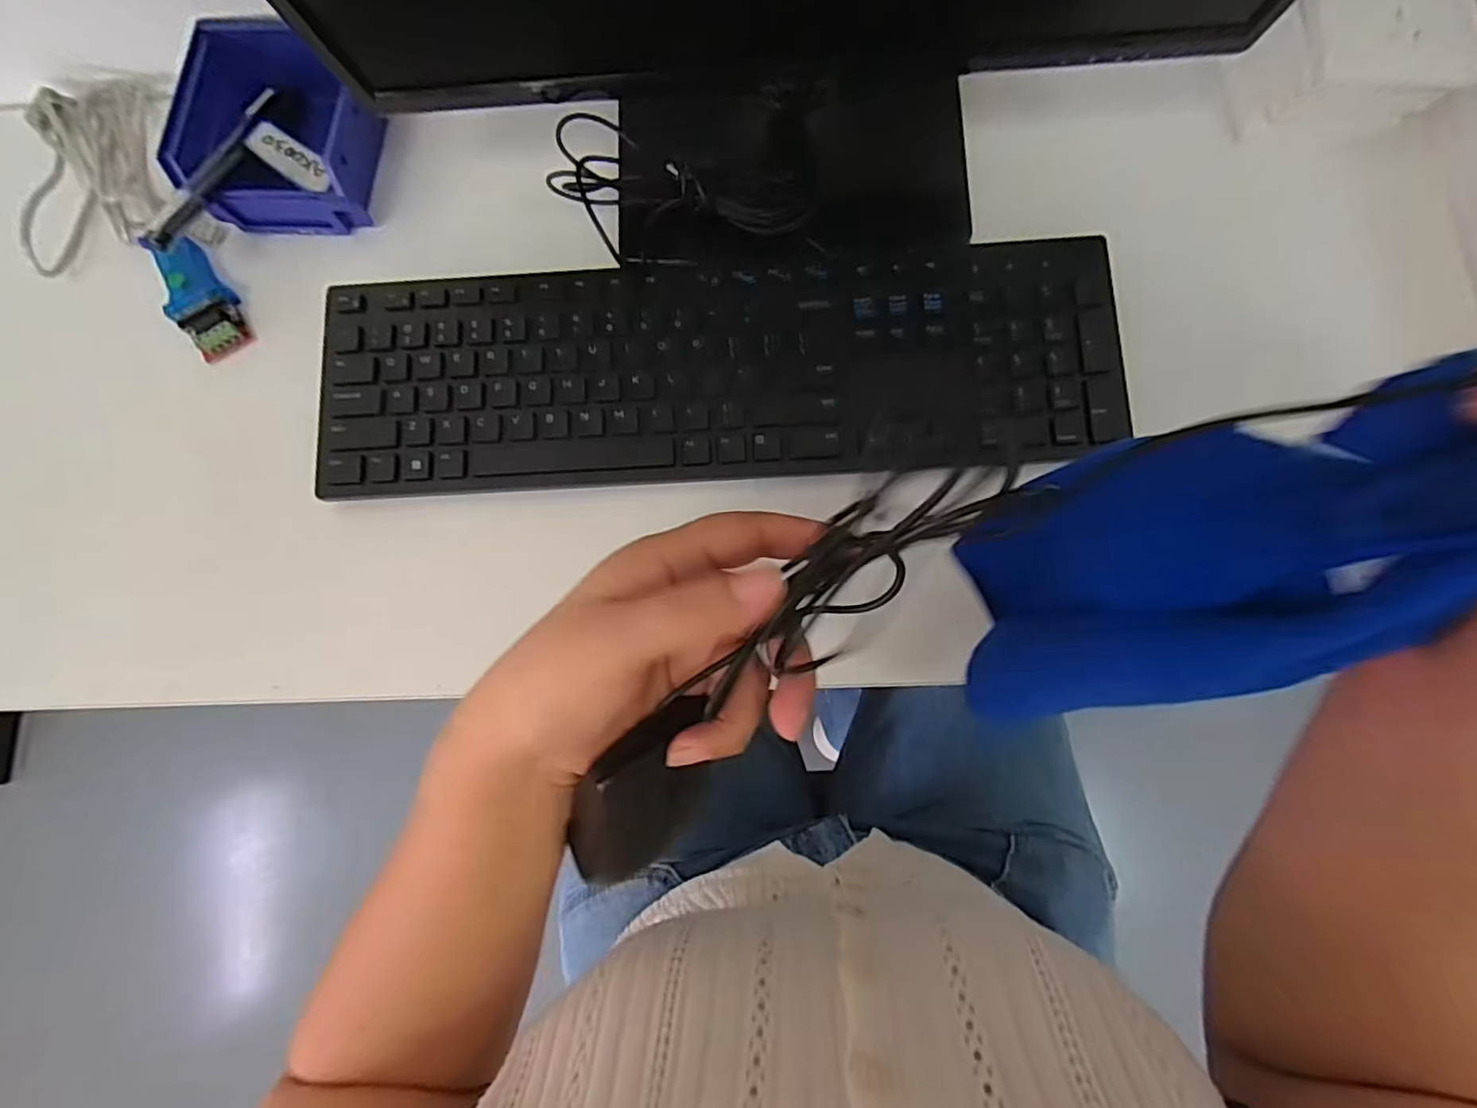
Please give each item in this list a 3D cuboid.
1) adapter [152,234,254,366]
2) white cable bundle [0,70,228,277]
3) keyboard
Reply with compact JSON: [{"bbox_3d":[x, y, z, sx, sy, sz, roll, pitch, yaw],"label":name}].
[{"bbox_3d":[-0.327,-0.156,0.382,0.032,0.018,0.077,-35,81,-1],"label":"adapter"},{"bbox_3d":[-0.395,-0.242,0.394,0.101,0.024,0.150,-25,81,0],"label":"white cable bundle"},{"bbox_3d":[-0.014,-0.101,0.349,0.428,0.020,0.123,-3,81,4],"label":"keyboard"}]

